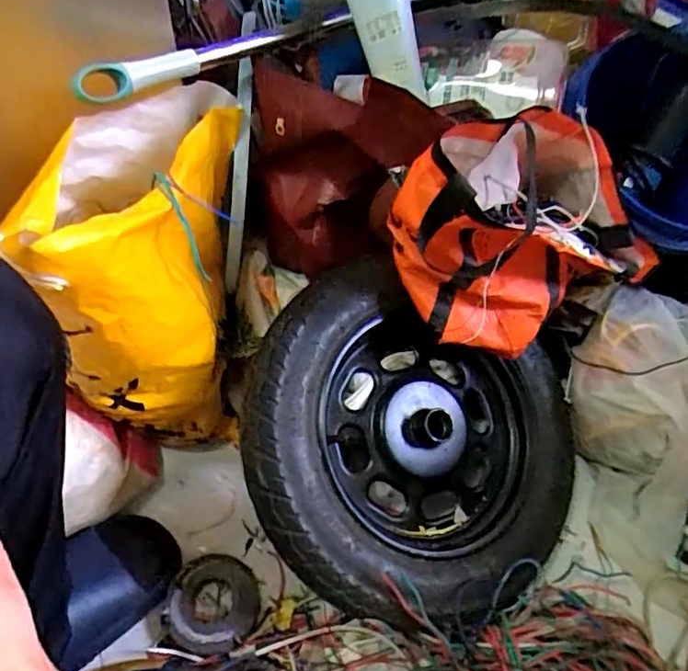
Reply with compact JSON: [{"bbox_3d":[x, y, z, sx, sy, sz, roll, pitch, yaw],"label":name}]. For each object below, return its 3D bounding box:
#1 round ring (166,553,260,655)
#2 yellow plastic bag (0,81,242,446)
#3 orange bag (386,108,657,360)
[{"bbox_3d":[-0.141,0.291,0.625,0.091,0.021,0.095,2,57,-3],"label":"round ring"},{"bbox_3d":[-0.195,-0.075,0.610,0.158,0.337,0.280,1,57,-4],"label":"yellow plastic bag"},{"bbox_3d":[0.197,-0.114,0.592,0.277,0.207,0.151,-25,62,-19],"label":"orange bag"}]

